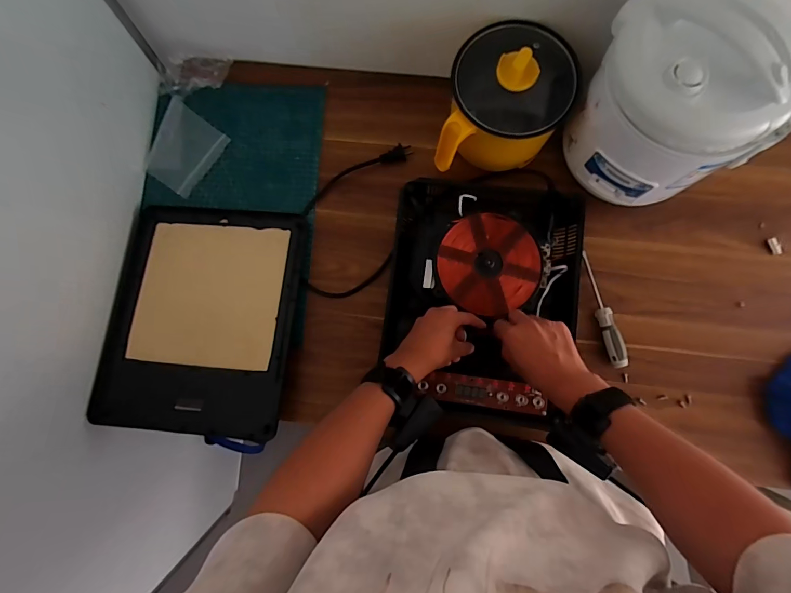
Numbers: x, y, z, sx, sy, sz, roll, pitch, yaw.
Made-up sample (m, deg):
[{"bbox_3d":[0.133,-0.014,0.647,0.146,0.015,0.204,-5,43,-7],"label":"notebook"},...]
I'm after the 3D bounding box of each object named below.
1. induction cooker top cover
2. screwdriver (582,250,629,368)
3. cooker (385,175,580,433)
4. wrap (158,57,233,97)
[{"bbox_3d":[-0.302,0.030,0.603,0.287,0.041,0.350,5,82,3],"label":"induction cooker top cover"},{"bbox_3d":[0.316,0.018,0.586,0.024,0.022,0.178,-12,81,1],"label":"screwdriver"},{"bbox_3d":[0.128,-0.002,0.582,0.272,0.056,0.352,7,82,3],"label":"cooker"},{"bbox_3d":[-0.348,-0.384,0.671,0.123,0.024,0.061,-11,81,1],"label":"wrap"}]

